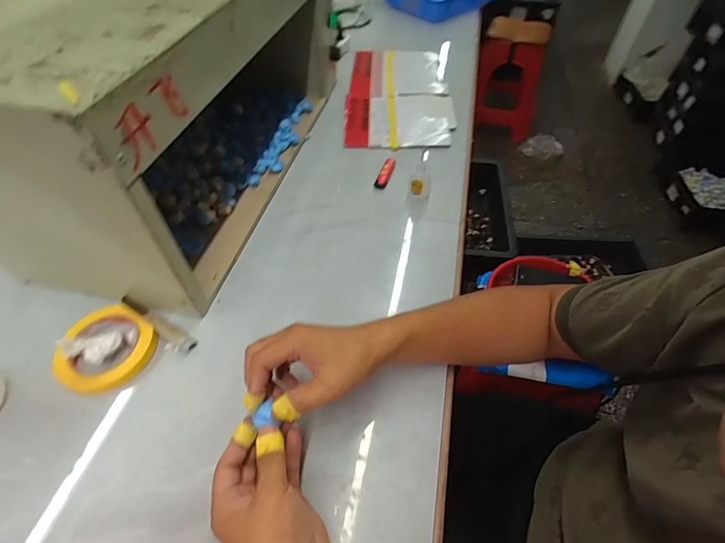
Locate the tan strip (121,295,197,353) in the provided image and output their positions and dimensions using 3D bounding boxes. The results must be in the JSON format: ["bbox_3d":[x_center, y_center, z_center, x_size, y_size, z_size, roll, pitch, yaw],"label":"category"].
[{"bbox_3d":[-0.256,0.064,0.479,0.113,0.020,0.018,28,58,18],"label":"tan strip"}]

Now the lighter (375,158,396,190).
[{"bbox_3d":[0.040,-0.170,0.671,0.020,0.016,0.073,14,53,11],"label":"lighter"}]

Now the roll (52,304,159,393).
[{"bbox_3d":[-0.306,0.092,0.458,0.104,0.016,0.103,0,51,0],"label":"roll"}]

